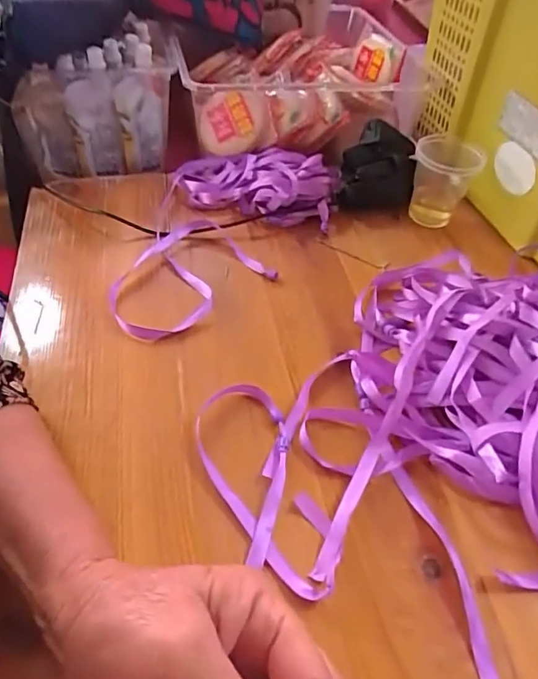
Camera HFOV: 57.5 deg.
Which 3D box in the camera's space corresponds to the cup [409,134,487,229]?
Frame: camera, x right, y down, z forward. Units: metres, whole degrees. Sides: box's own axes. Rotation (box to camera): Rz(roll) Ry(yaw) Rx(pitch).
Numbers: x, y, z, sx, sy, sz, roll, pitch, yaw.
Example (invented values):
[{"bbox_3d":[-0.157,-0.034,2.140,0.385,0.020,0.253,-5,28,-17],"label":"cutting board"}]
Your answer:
[{"bbox_3d":[0.185,-0.168,0.524,0.063,0.076,0.069,2,48,-3],"label":"cup"}]

